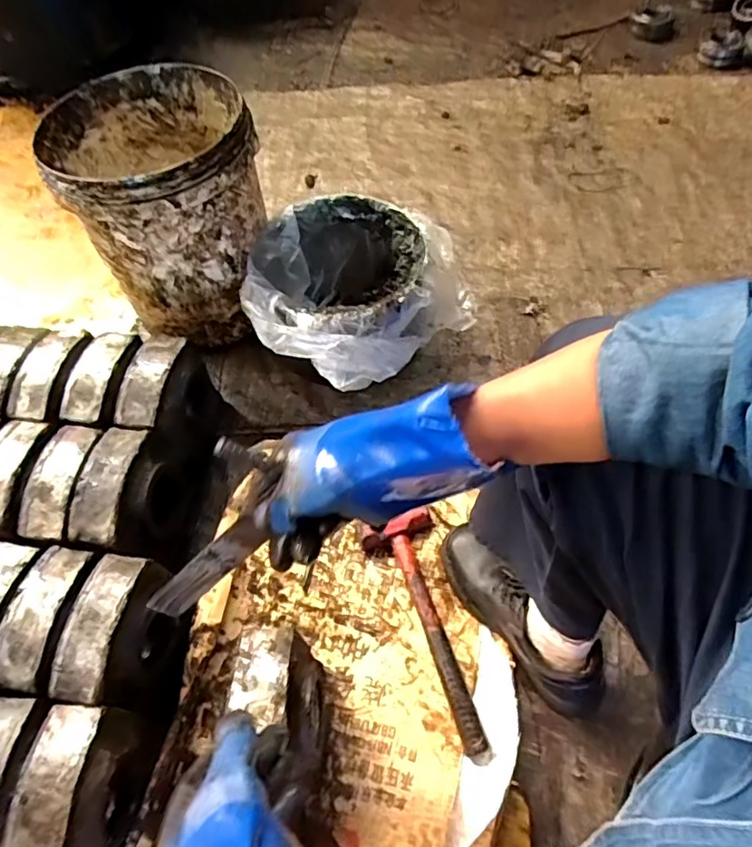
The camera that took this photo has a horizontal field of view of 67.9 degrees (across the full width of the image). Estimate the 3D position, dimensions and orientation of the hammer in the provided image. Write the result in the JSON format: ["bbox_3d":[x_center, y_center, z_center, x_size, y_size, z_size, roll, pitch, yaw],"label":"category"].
[{"bbox_3d":[0.078,0.284,0.743,0.094,0.032,0.302,-16,62,-8],"label":"hammer"}]

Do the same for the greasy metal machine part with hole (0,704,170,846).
[{"bbox_3d":[-0.298,0.377,0.573,0.099,0.105,0.149,7,60,8],"label":"greasy metal machine part with hole"}]

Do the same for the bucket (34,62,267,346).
[{"bbox_3d":[-0.333,-0.352,0.936,0.284,0.327,0.316,-21,60,-9],"label":"bucket"}]

